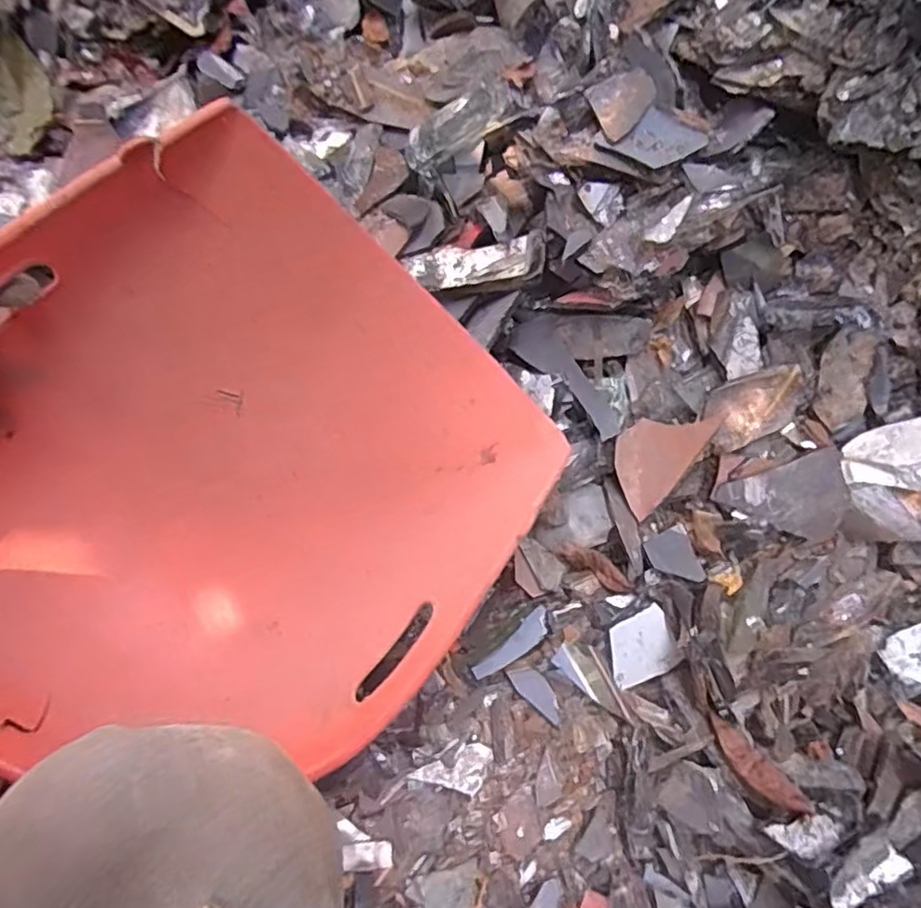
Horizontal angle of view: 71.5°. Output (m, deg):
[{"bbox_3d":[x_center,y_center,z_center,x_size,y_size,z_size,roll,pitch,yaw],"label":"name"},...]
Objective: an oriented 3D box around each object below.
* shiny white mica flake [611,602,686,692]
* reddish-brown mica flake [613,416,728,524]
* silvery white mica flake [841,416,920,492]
[{"bbox_3d":[0.165,0.179,0.586,0.066,0.004,0.057,-27,86,-2],"label":"shiny white mica flake"},{"bbox_3d":[0.184,-0.001,0.602,0.065,0.005,0.114,38,102,14],"label":"reddish-brown mica flake"},{"bbox_3d":[0.395,0.007,0.572,0.090,0.009,0.068,-17,88,22],"label":"silvery white mica flake"}]

